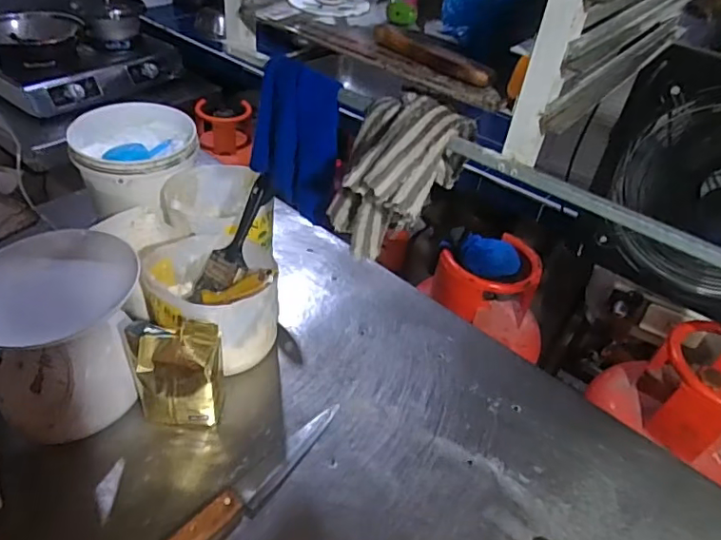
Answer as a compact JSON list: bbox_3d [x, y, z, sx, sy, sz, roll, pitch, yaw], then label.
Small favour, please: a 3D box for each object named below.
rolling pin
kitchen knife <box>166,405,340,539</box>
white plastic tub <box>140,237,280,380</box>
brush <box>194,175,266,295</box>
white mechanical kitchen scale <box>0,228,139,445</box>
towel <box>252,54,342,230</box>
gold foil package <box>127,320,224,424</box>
[{"bbox_3d":[0.063,-0.205,0.519,0.014,0.016,0.139,-28,52,-35],"label":"rolling pin"},{"bbox_3d":[-0.129,0.262,0.667,0.039,0.017,0.301,34,49,28],"label":"kitchen knife"},{"bbox_3d":[-0.211,0.047,0.795,0.167,0.164,0.181,4,40,-4],"label":"white plastic tub"},{"bbox_3d":[-0.177,-0.048,0.789,0.070,0.023,0.182,23,89,19],"label":"brush"},{"bbox_3d":[-0.373,0.078,0.683,0.174,0.167,0.195,0,41,-8],"label":"white mechanical kitchen scale"},{"bbox_3d":[-0.076,-0.153,0.640,0.128,0.161,0.039,33,46,27],"label":"towel"},{"bbox_3d":[-0.227,0.133,0.691,0.104,0.166,0.069,0,42,-6],"label":"gold foil package"}]

